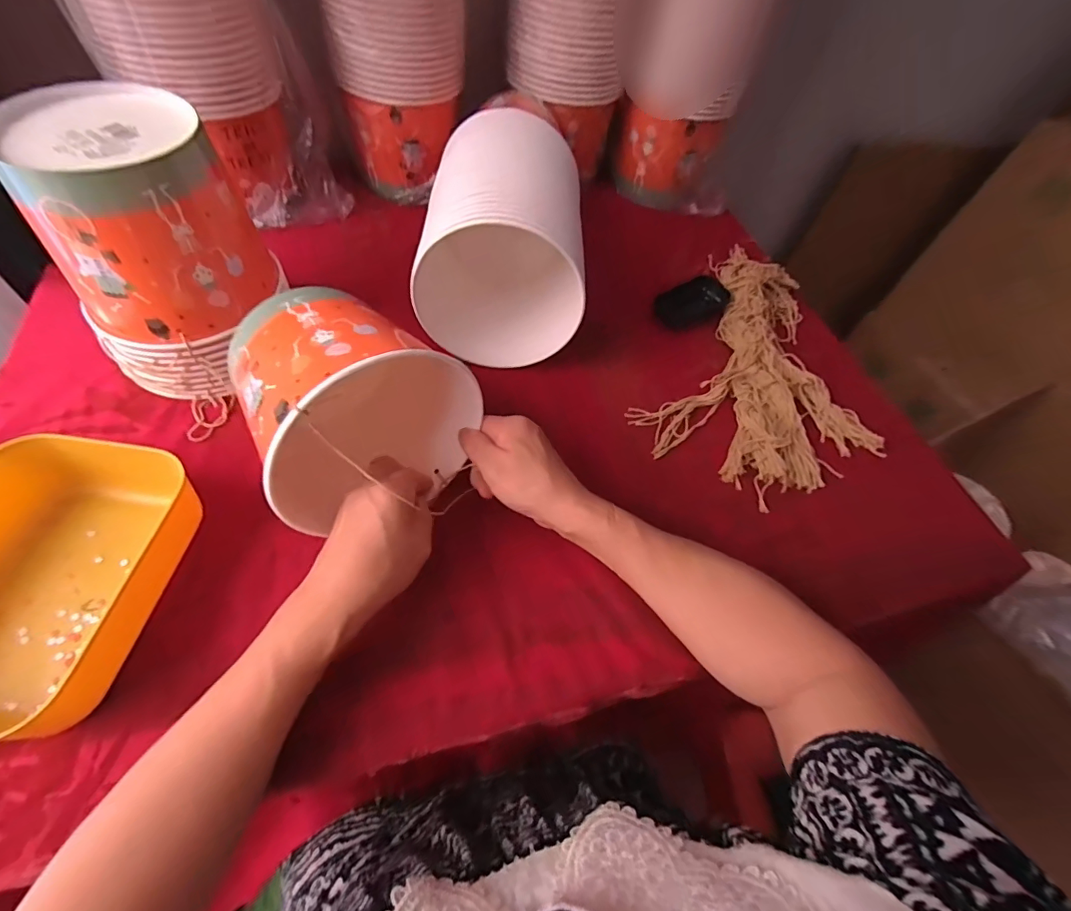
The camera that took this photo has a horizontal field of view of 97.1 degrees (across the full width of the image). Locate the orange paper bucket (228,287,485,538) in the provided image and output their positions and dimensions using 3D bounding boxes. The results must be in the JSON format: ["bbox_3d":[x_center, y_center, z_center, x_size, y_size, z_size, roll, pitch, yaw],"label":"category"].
[{"bbox_3d":[-0.141,-0.045,0.370,0.157,0.141,0.136,-28,61,-24],"label":"orange paper bucket"}]

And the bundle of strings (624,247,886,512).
[{"bbox_3d":[0.282,-0.111,0.546,0.244,0.036,0.380,26,57,11],"label":"bundle of strings"}]

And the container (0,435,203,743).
[{"bbox_3d":[-0.333,0.081,0.325,0.152,0.061,0.203,10,56,0],"label":"container"}]

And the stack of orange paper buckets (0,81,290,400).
[{"bbox_3d":[-0.310,-0.166,0.399,0.127,0.193,0.136,15,56,3],"label":"stack of orange paper buckets"}]

